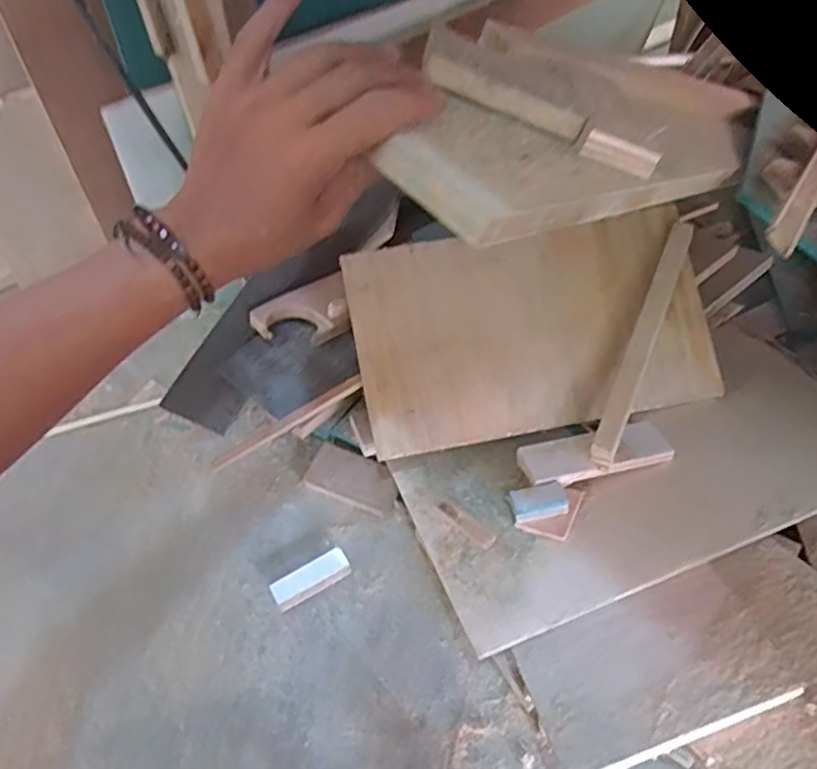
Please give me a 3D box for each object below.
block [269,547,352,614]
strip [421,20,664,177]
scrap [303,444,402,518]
[{"bbox_3d":[-0.101,0.199,0.651,0.080,0.023,0.027,-27,52,-17],"label":"block"},{"bbox_3d":[0.079,-0.160,0.369,0.151,0.021,0.023,25,51,-9],"label":"strip"},{"bbox_3d":[-0.064,0.108,0.721,0.109,0.008,0.055,19,66,21],"label":"scrap"}]

